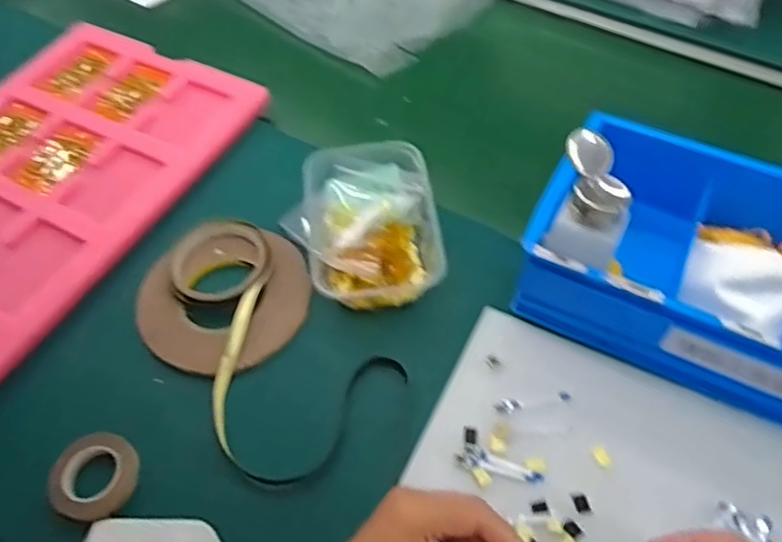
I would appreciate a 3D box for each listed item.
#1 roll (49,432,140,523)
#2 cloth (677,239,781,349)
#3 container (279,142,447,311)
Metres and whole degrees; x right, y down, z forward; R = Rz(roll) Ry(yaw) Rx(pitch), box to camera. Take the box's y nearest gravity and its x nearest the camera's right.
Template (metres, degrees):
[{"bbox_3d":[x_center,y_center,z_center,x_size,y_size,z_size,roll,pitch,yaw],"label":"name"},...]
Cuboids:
[{"bbox_3d":[-0.229,0.161,0.484,0.065,0.023,0.064,-1,55,1],"label":"roll"},{"bbox_3d":[0.286,0.009,0.503,0.089,0.045,0.061,23,59,16],"label":"cloth"},{"bbox_3d":[-0.027,-0.043,0.577,0.130,0.050,0.162,-8,55,-4],"label":"container"}]

